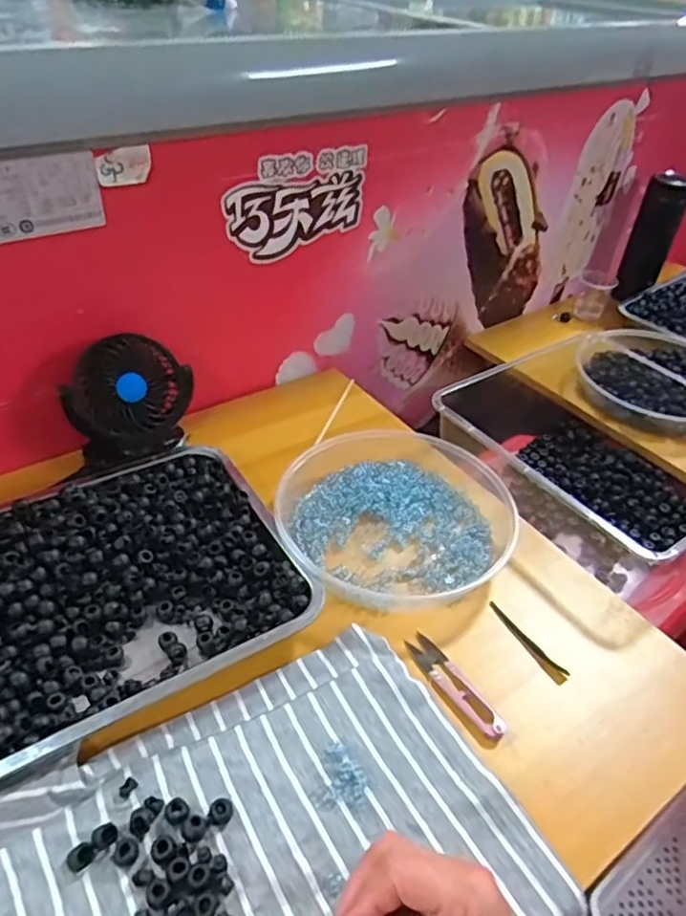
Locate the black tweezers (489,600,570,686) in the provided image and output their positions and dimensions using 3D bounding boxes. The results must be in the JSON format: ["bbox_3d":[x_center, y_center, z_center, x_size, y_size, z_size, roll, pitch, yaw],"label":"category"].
[{"bbox_3d":[0.156,0.158,0.537,0.017,0.004,0.086,-25,49,-30],"label":"black tweezers"}]

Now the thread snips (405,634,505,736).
[{"bbox_3d":[0.089,0.178,0.497,0.028,0.006,0.100,-26,49,-30],"label":"thread snips"}]

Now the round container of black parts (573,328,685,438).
[{"bbox_3d":[0.459,-0.123,0.896,0.222,0.052,0.235,32,48,28],"label":"round container of black parts"}]

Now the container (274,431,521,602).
[{"bbox_3d":[0.046,0.041,0.626,0.228,0.039,0.222,3,41,-2],"label":"container"}]

